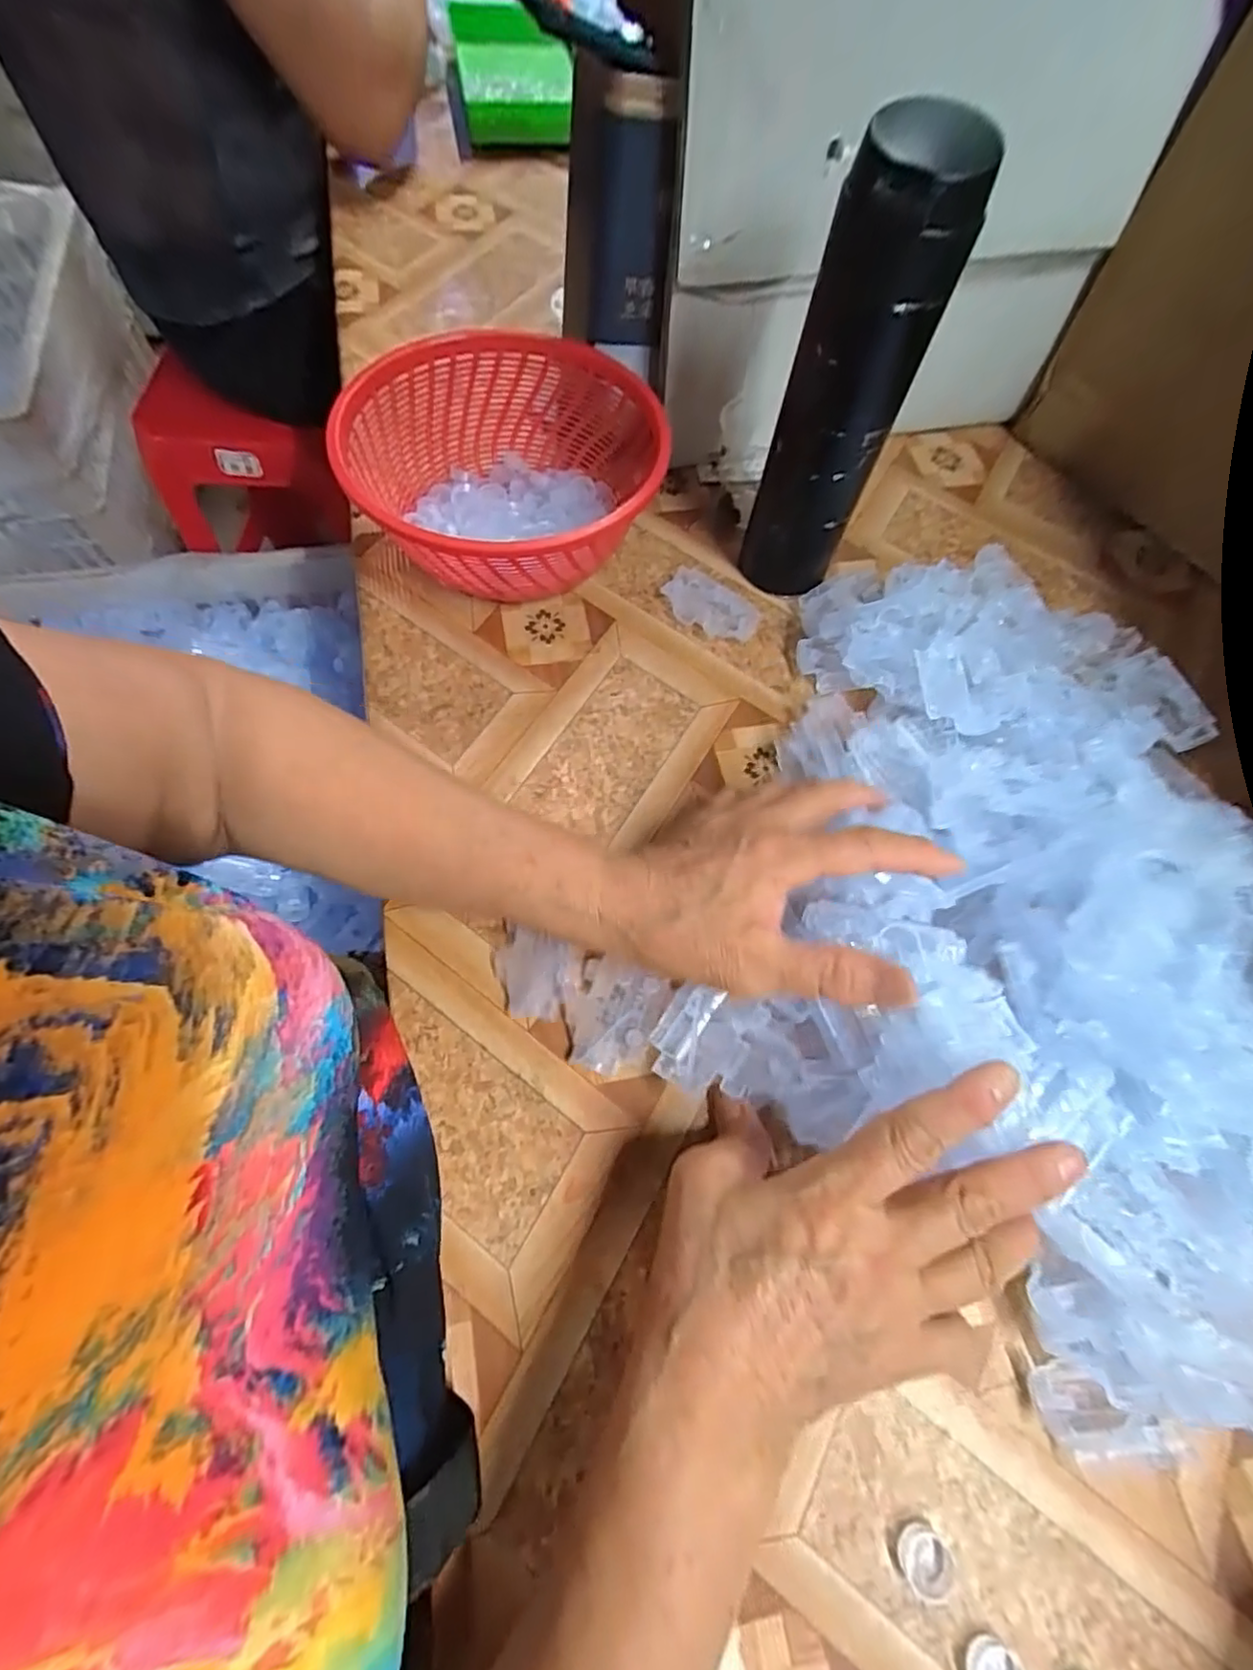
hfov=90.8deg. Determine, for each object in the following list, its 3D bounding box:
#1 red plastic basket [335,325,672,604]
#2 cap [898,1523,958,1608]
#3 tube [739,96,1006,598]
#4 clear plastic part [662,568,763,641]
[{"bbox_3d":[-0.082,-0.238,0.420,0.192,0.082,0.194,1,67,-3],"label":"red plastic basket"},{"bbox_3d":[0.121,0.293,0.248,0.020,0.004,0.024,-30,72,-15],"label":"cap"},{"bbox_3d":[0.117,-0.232,0.350,0.062,0.224,0.051,21,67,6],"label":"tube"},{"bbox_3d":[0.059,-0.160,0.433,0.068,0.010,0.044,35,70,12],"label":"clear plastic part"}]

